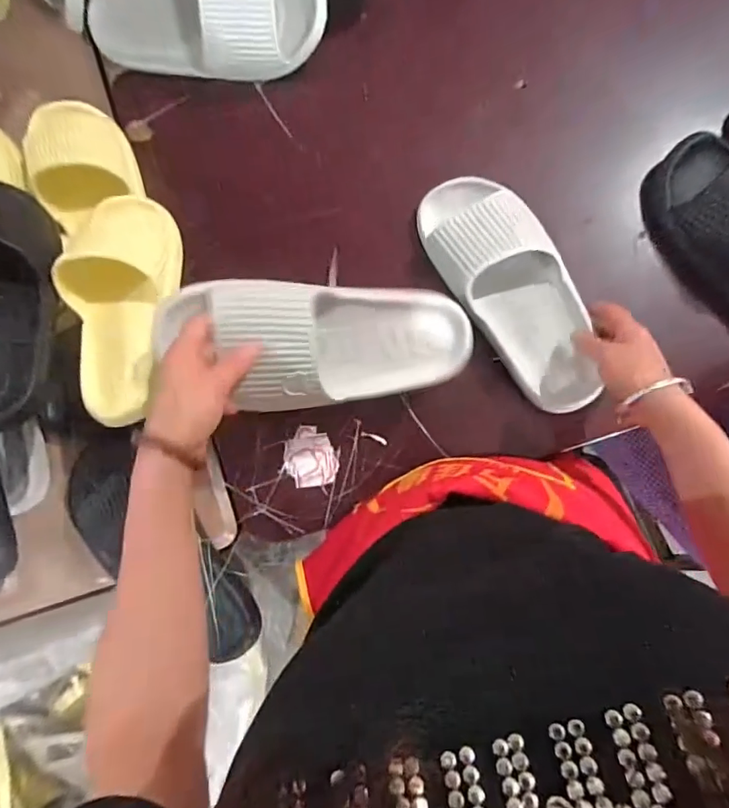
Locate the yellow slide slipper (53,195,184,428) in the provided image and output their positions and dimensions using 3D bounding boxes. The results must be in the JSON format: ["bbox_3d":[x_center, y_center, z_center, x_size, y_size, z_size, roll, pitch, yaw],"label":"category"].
[{"bbox_3d":[-0.236,-0.107,0.480,0.105,0.056,0.249,-3,74,3],"label":"yellow slide slipper"}]

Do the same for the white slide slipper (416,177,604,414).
[{"bbox_3d":[0.156,-0.120,0.504,0.106,0.058,0.264,-30,85,1],"label":"white slide slipper"}]

